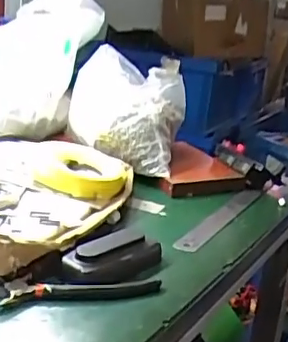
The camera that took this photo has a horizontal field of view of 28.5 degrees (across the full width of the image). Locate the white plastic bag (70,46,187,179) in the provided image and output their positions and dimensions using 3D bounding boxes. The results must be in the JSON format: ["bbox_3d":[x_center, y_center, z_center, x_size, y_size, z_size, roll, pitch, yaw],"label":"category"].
[{"bbox_3d":[-0.030,-0.098,0.829,0.180,0.132,0.124,13,19,19],"label":"white plastic bag"}]

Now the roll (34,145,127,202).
[{"bbox_3d":[-0.075,0.000,0.699,0.122,0.037,0.110,3,18,-11],"label":"roll"}]

